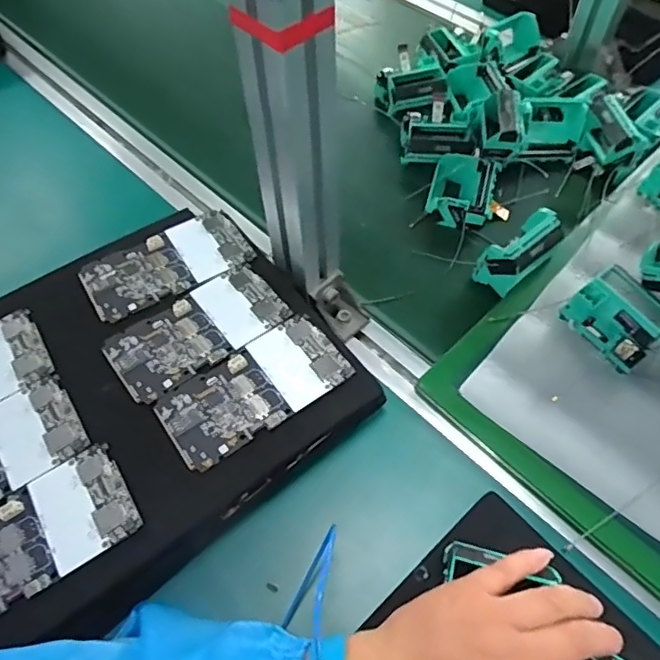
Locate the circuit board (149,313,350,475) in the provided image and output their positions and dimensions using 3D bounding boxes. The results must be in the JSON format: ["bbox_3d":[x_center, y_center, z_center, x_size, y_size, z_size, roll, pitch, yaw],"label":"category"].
[{"bbox_3d":[-0.053,0.041,0.398,0.129,0.006,0.067,-35,64,-18],"label":"circuit board"}]

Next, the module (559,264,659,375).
[{"bbox_3d":[0.226,-0.010,0.441,0.061,0.039,0.067,-34,64,-17],"label":"module"}]

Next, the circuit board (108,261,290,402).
[{"bbox_3d":[-0.100,-0.001,0.425,0.127,0.005,0.067,-34,64,-17],"label":"circuit board"}]

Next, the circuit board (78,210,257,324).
[{"bbox_3d":[-0.133,-0.056,0.459,0.130,0.009,0.066,-29,62,-15],"label":"circuit board"}]

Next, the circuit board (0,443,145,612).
[{"bbox_3d":[-0.187,0.130,0.347,0.130,0.009,0.064,-31,63,-16],"label":"circuit board"}]

